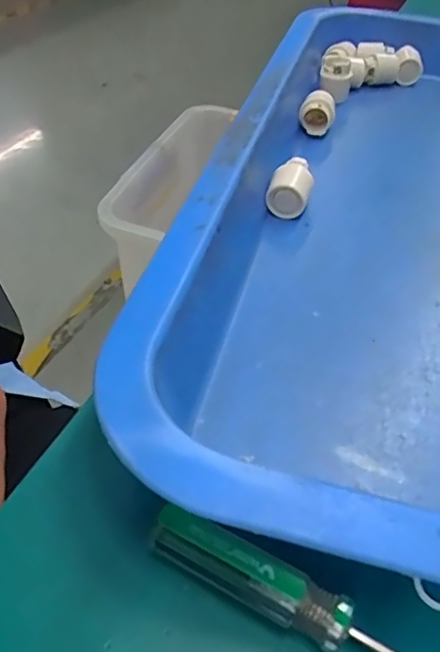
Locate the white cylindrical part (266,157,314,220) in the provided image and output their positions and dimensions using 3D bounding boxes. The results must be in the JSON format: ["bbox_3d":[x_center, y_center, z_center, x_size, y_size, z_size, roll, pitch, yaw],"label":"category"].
[{"bbox_3d":[0.035,-0.068,0.289,0.020,0.024,0.025,11,44,5],"label":"white cylindrical part"}]

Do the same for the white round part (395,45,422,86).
[{"bbox_3d":[0.137,-0.189,0.420,0.019,0.021,0.024,15,44,9],"label":"white round part"}]

